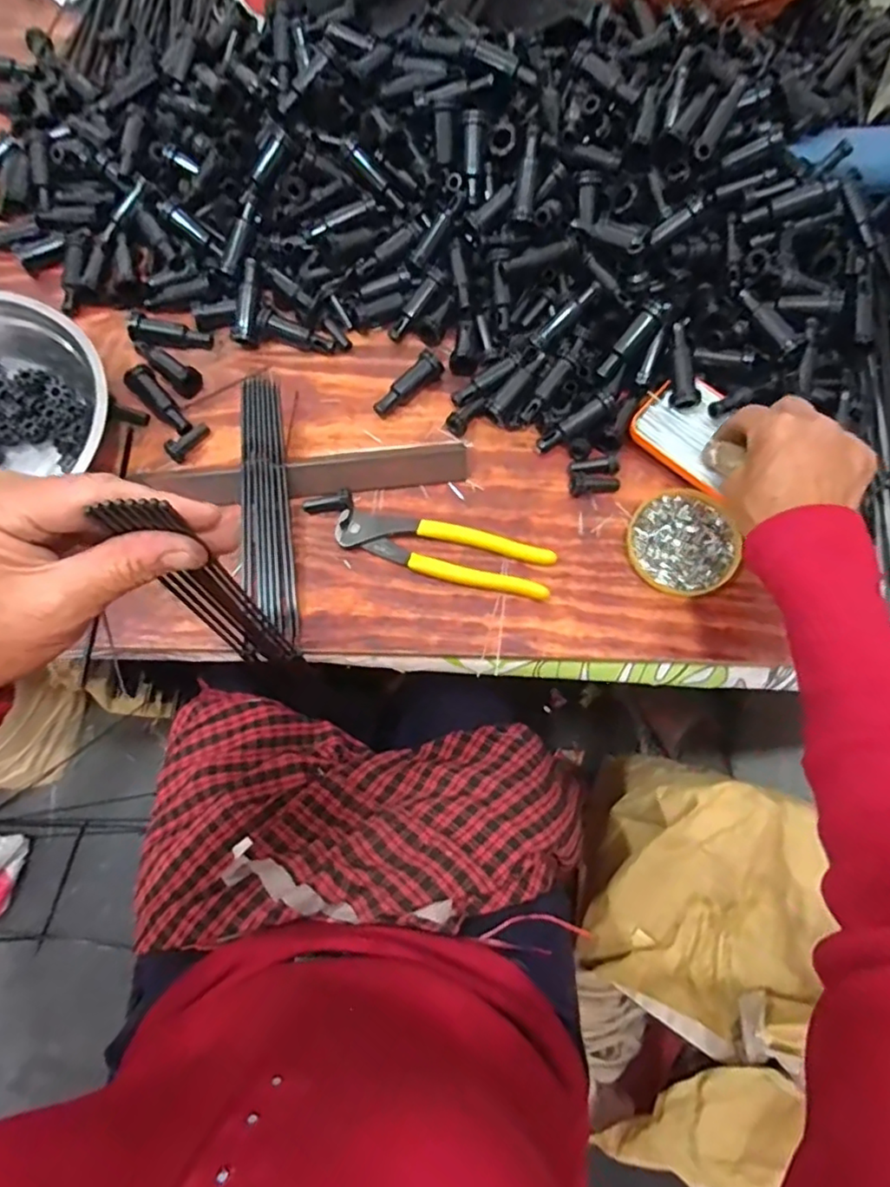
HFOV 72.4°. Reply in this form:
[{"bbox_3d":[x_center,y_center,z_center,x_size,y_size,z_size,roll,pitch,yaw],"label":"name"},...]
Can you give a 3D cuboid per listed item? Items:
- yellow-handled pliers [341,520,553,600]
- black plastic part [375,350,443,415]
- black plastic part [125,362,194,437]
[{"bbox_3d":[0.000,-0.033,0.463,0.163,0.016,0.042,13,73,3],"label":"yellow-handled pliers"},{"bbox_3d":[-0.030,-0.171,0.506,0.020,0.018,0.068,40,76,11],"label":"black plastic part"},{"bbox_3d":[-0.236,-0.158,0.501,0.022,0.019,0.077,-39,77,-12],"label":"black plastic part"}]

